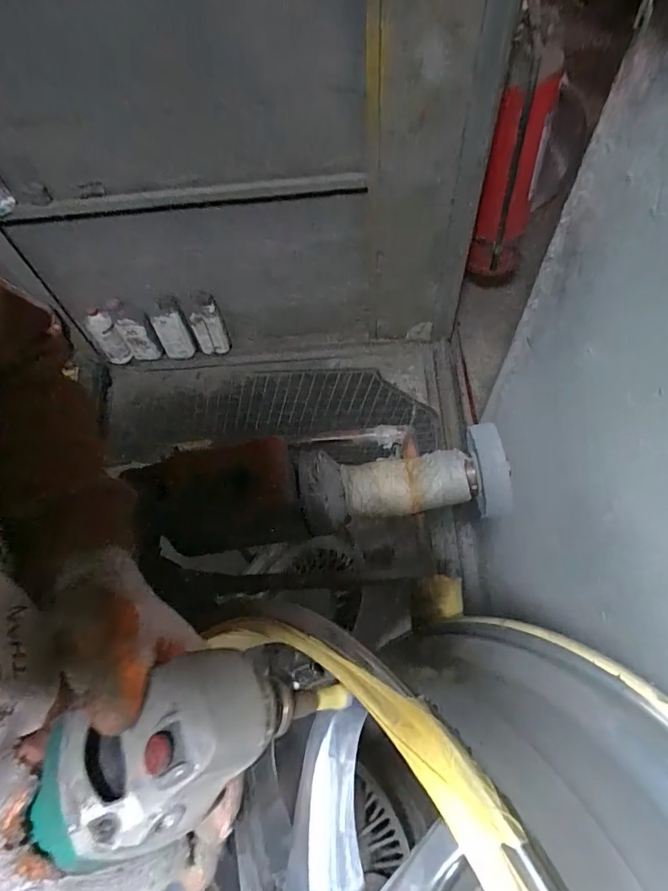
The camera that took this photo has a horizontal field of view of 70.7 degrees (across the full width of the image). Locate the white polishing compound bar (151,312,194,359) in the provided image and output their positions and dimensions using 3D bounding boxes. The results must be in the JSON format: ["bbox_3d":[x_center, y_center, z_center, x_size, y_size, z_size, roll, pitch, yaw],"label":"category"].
[{"bbox_3d":[-0.525,-0.356,1.541,0.096,0.162,0.055,-24,63,-9],"label":"white polishing compound bar"}]

